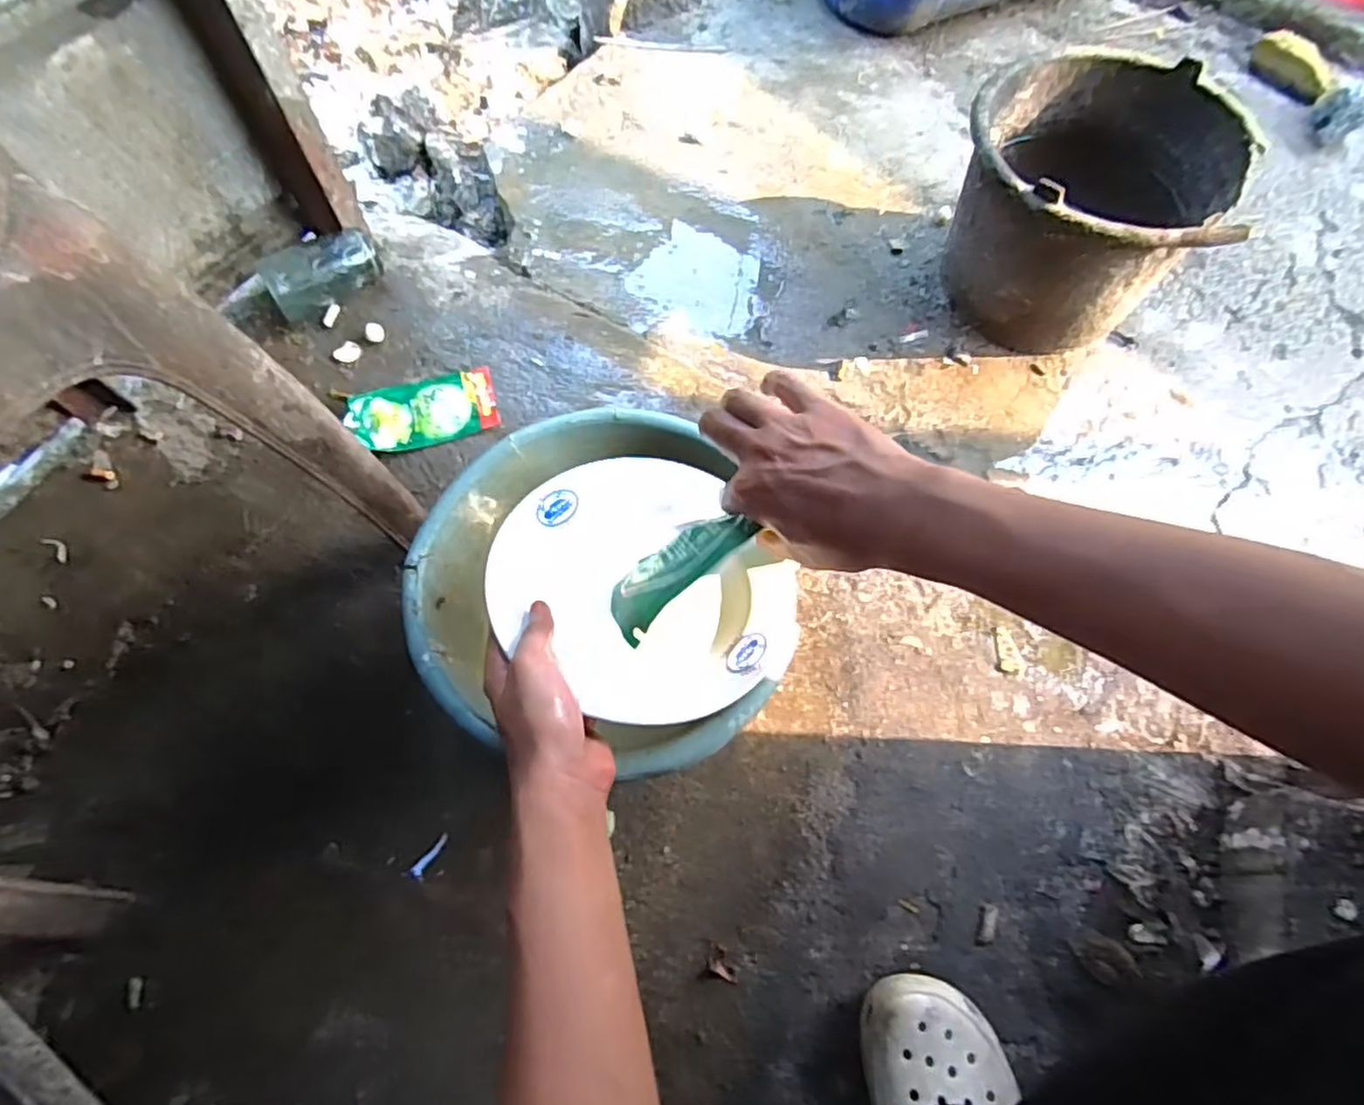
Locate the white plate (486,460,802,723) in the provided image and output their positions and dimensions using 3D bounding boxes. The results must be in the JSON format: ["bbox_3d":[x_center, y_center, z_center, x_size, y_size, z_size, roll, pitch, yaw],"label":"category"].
[{"bbox_3d":[-0.029,0.022,0.479,0.184,0.042,0.202,0,60,-1],"label":"white plate"}]

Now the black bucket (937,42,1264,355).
[{"bbox_3d":[0.456,-0.391,0.819,0.267,0.225,0.295,29,68,12],"label":"black bucket"}]

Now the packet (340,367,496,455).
[{"bbox_3d":[-0.286,-0.158,0.765,0.155,0.014,0.088,-18,62,-11],"label":"packet"}]

